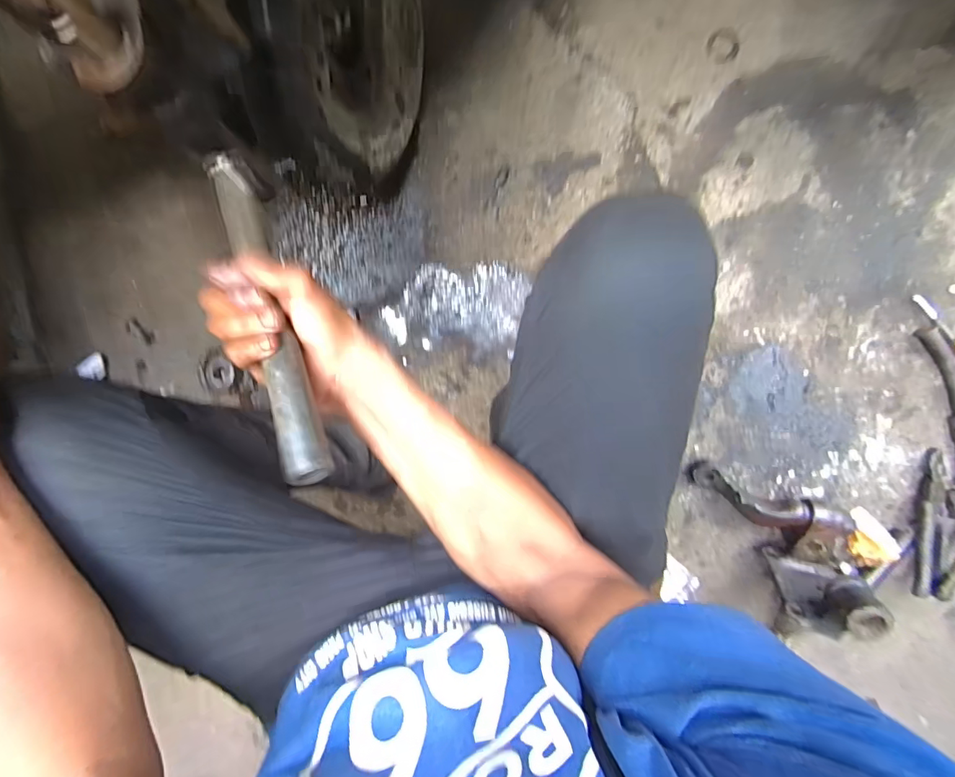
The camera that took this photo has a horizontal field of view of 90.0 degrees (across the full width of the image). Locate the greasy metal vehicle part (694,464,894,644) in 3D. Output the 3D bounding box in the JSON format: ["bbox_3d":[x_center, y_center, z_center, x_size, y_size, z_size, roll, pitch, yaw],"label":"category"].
[{"bbox_3d":[0.462,0.215,0.665,0.145,0.194,0.268,-28,92,5],"label":"greasy metal vehicle part"}]

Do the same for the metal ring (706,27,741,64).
[{"bbox_3d":[0.371,-0.519,0.722,0.044,0.009,0.049,-7,94,3],"label":"metal ring"}]

